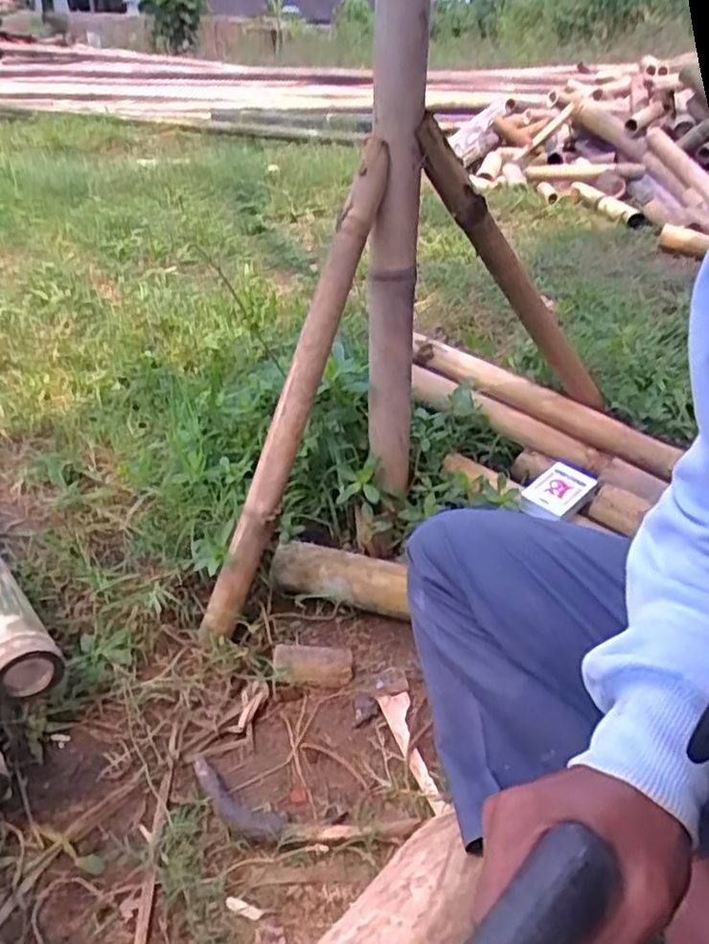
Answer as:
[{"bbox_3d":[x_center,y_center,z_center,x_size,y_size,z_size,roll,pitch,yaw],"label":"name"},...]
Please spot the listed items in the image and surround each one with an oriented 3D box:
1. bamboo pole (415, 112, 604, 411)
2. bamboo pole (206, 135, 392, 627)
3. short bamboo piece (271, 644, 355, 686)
[{"bbox_3d":[0.221,-0.239,0.886,0.044,0.534,0.039,-48,42,3],"label":"bamboo pole"},{"bbox_3d":[-0.066,-0.078,0.761,0.030,0.563,0.040,26,10,34],"label":"bamboo pole"},{"bbox_3d":[-0.047,0.219,0.764,0.087,0.030,0.040,-2,32,-5],"label":"short bamboo piece"}]

